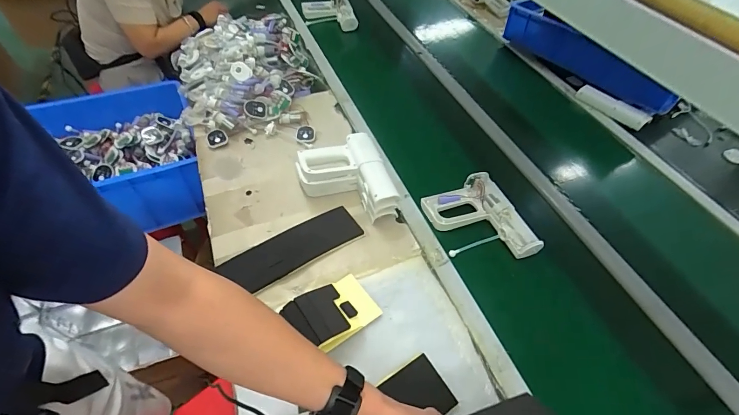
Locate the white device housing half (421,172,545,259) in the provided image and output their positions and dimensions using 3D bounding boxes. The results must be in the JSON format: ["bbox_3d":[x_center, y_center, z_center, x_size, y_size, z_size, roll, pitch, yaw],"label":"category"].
[{"bbox_3d":[0.240,0.034,0.803,0.168,0.063,0.210,-18,55,-16],"label":"white device housing half"}]

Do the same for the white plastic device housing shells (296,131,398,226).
[{"bbox_3d":[-0.055,-0.057,0.833,0.193,0.087,0.208,-12,52,-12],"label":"white plastic device housing shells"}]

